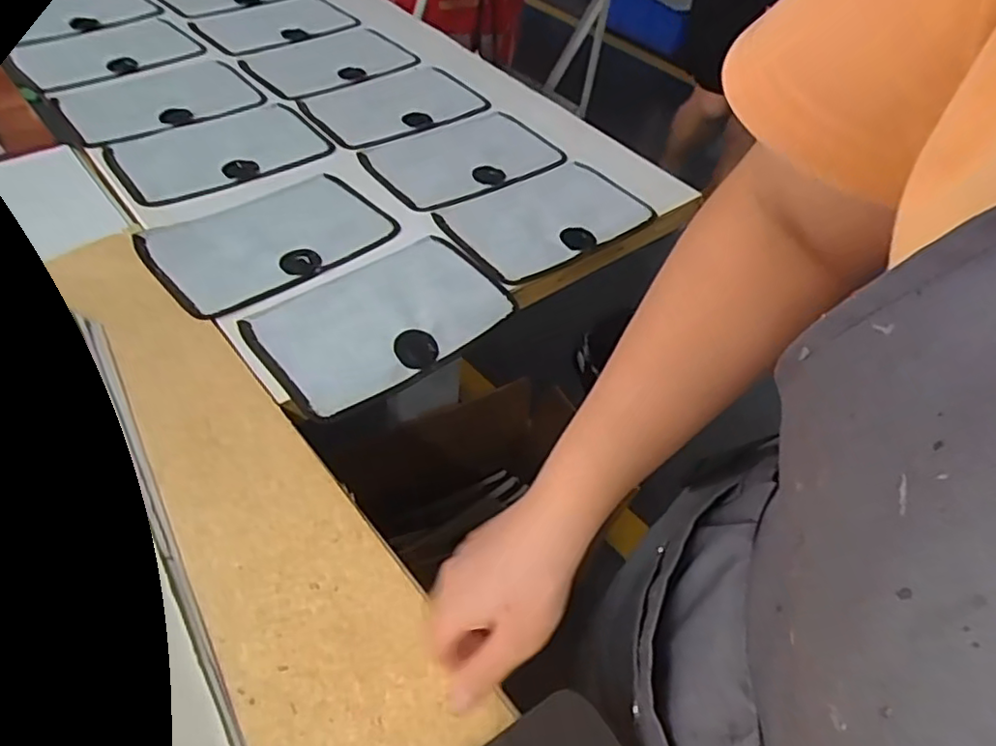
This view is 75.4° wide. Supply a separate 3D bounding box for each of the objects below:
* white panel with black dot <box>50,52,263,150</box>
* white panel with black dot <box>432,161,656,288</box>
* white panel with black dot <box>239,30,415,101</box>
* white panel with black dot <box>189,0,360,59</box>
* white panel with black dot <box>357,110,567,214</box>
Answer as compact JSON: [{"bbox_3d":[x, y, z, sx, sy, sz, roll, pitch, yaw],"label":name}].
[{"bbox_3d":[-0.420,-0.341,0.806,0.221,0.023,0.165,-33,60,-30],"label":"white panel with black dot"},{"bbox_3d":[0.054,-0.173,0.701,0.229,0.006,0.139,-30,58,-28],"label":"white panel with black dot"},{"bbox_3d":[-0.237,-0.442,0.912,0.222,0.010,0.147,-27,57,-27],"label":"white panel with black dot"},{"bbox_3d":[-0.338,-0.532,0.975,0.215,0.009,0.154,-32,59,-29],"label":"white panel with black dot"},{"bbox_3d":[-0.041,-0.260,0.767,0.220,0.010,0.142,-29,58,-28],"label":"white panel with black dot"}]

